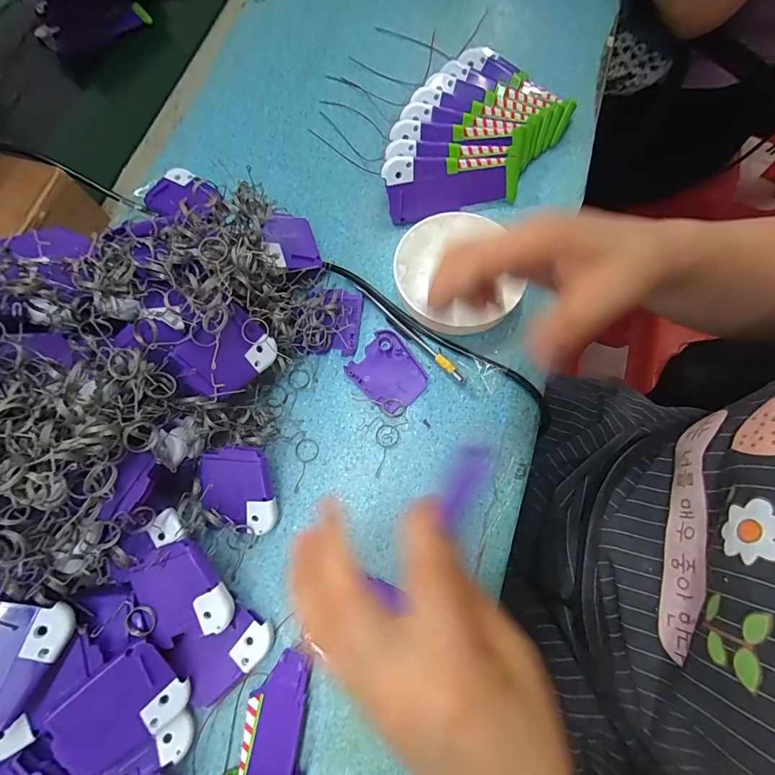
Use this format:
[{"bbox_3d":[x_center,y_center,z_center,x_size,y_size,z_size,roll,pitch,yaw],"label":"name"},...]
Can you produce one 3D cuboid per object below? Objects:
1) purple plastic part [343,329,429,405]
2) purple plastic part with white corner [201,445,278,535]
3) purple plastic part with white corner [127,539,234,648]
[{"bbox_3d":[0.002,-0.013,0.328,0.060,0.006,0.050,42,77,12],"label":"purple plastic part"},{"bbox_3d":[-0.105,0.074,0.283,0.044,0.006,0.064,-13,97,-3],"label":"purple plastic part with white corner"},{"bbox_3d":[-0.131,0.131,0.255,0.048,0.007,0.060,-27,90,-2],"label":"purple plastic part with white corner"}]

